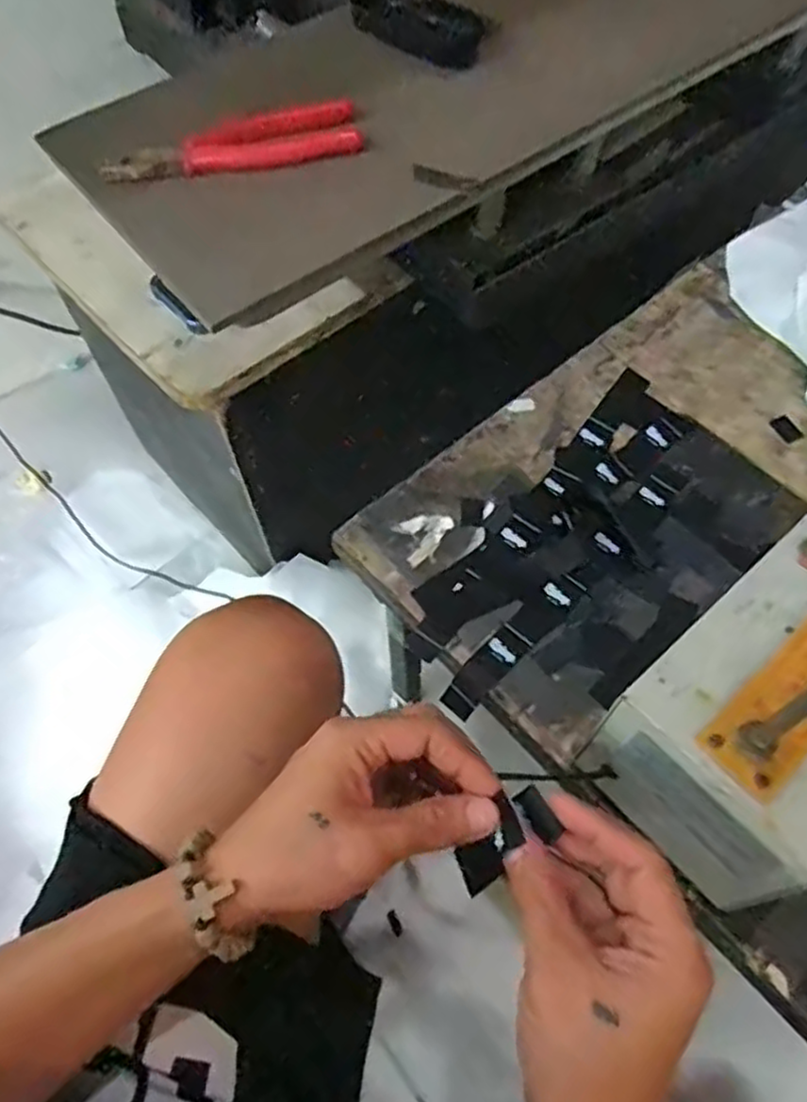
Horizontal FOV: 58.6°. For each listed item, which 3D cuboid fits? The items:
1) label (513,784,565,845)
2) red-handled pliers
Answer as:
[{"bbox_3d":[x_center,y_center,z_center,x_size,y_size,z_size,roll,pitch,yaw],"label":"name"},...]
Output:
[{"bbox_3d":[0.062,0.121,0.333,0.012,0.004,0.023,-36,70,2],"label":"label"},{"bbox_3d":[-0.120,-0.290,0.515,0.183,0.017,0.057,-17,62,-8],"label":"red-handled pliers"}]

